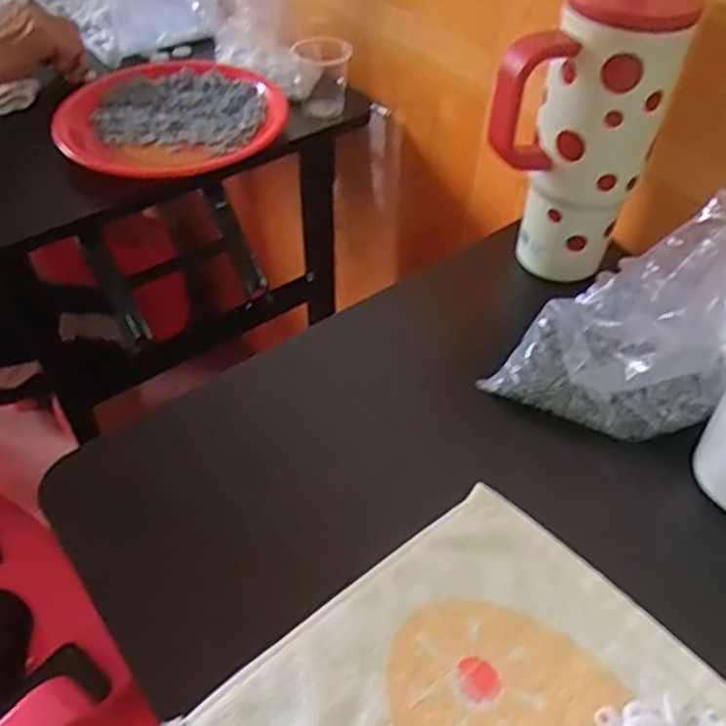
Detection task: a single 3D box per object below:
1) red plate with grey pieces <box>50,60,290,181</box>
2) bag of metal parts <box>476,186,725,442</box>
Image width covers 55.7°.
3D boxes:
[{"bbox_3d":[-0.217,-0.265,0.735,0.218,0.033,0.238,-32,55,-27],"label":"red plate with grey pieces"},{"bbox_3d":[0.181,-0.034,0.438,0.145,0.140,0.118,27,52,23],"label":"bag of metal parts"}]

